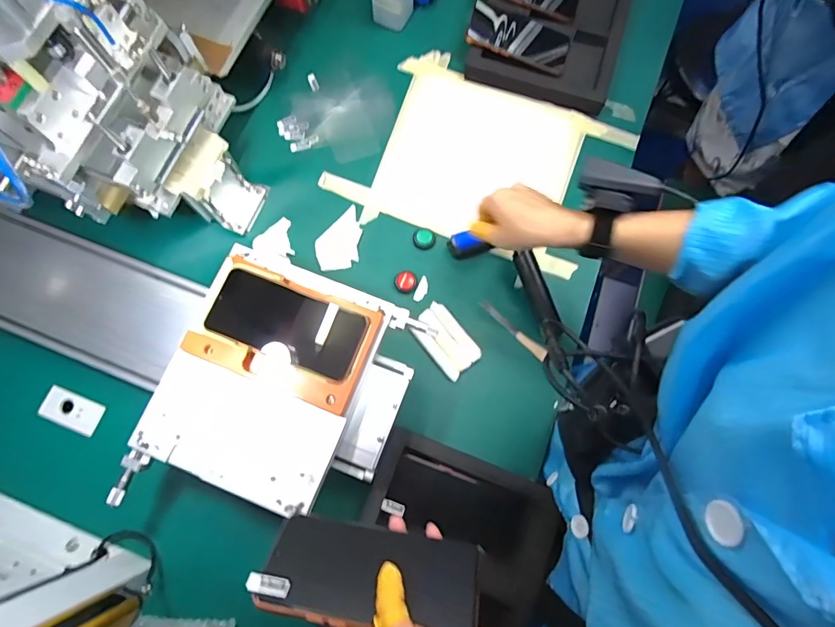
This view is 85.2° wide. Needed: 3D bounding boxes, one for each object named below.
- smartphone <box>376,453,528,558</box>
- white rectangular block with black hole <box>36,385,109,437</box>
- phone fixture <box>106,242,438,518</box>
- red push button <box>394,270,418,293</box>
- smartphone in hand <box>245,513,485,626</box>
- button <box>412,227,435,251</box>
[{"bbox_3d":[0.044,0.232,0.545,0.159,0.014,0.079,18,73,4],"label":"smartphone"},{"bbox_3d":[-0.452,0.127,0.593,0.079,0.004,0.041,22,74,5],"label":"white rectangular block with black hole"},{"bbox_3d":[-0.156,0.083,0.477,0.226,0.039,0.279,22,74,5],"label":"phone fixture"},{"bbox_3d":[-0.017,-0.047,0.635,0.032,0.013,0.035,0,73,-1],"label":"red push button"},{"bbox_3d":[-0.035,0.202,0.351,0.164,0.010,0.079,8,30,5],"label":"smartphone in hand"},{"bbox_3d":[0.008,-0.105,0.644,0.031,0.021,0.025,15,73,3],"label":"button"}]

